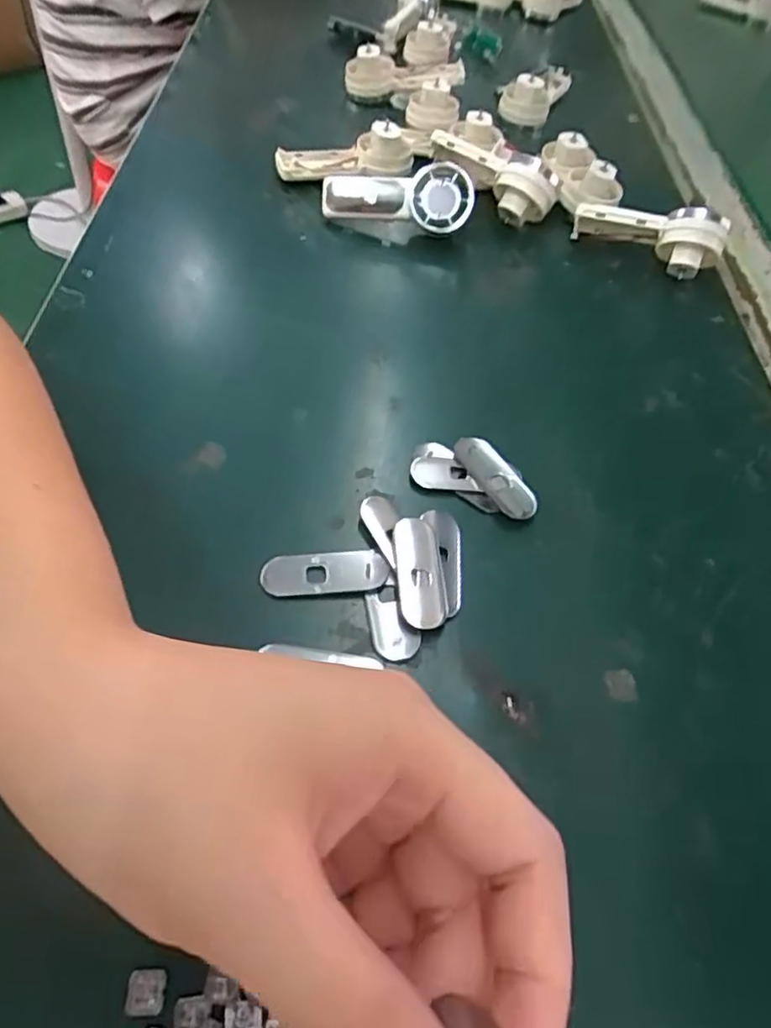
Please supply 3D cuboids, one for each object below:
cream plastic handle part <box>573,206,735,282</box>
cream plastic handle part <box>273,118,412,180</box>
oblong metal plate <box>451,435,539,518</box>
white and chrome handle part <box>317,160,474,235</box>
[{"bbox_3d":[0.167,-0.179,0.418,0.092,0.041,0.023,23,54,9],"label":"cream plastic handle part"},{"bbox_3d":[-0.028,-0.244,0.449,0.091,0.037,0.029,2,54,-6],"label":"cream plastic handle part"},{"bbox_3d":[0.051,-0.017,0.304,0.017,0.008,0.050,-25,61,-23],"label":"oblong metal plate"},{"bbox_3d":[0.007,-0.199,0.416,0.093,0.044,0.022,11,53,1],"label":"white and chrome handle part"}]

